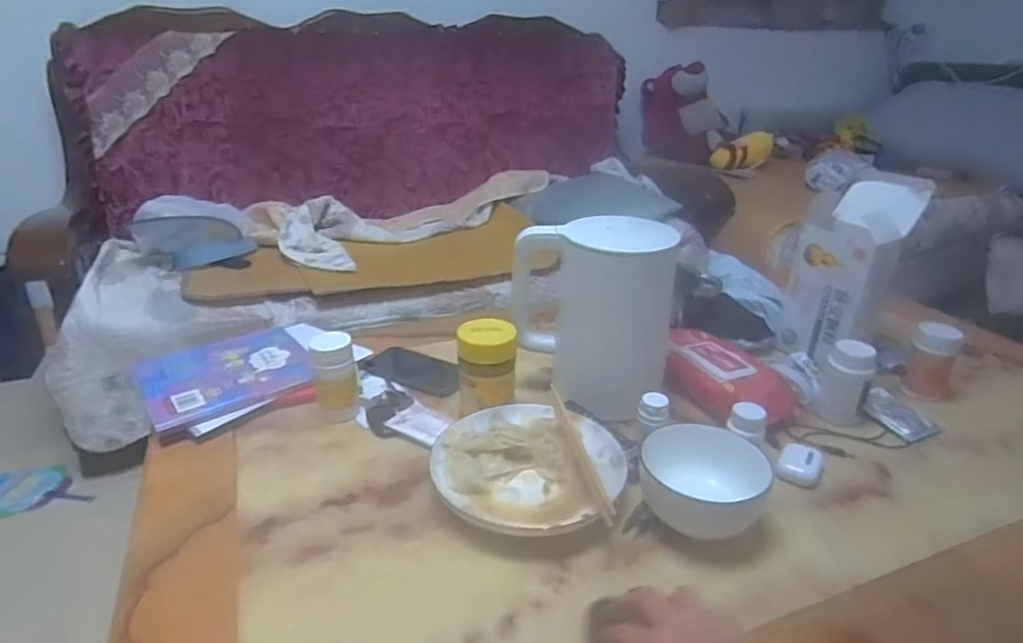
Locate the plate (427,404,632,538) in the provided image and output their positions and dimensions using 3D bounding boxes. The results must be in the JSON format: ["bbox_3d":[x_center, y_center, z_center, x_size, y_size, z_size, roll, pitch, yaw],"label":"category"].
[{"bbox_3d":[0.019,0.155,0.664,0.196,0.044,0.202,1,25,0],"label":"plate"}]

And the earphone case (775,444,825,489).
[{"bbox_3d":[0.328,0.163,0.701,0.045,0.030,0.039,14,28,27],"label":"earphone case"}]

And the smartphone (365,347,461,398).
[{"bbox_3d":[-0.134,0.070,0.883,0.150,0.014,0.069,13,28,26],"label":"smartphone"}]

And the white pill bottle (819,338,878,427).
[{"bbox_3d":[0.431,0.078,0.796,0.052,0.098,0.048,10,26,19],"label":"white pill bottle"}]

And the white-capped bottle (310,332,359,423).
[{"bbox_3d":[-0.216,0.069,0.760,0.050,0.105,0.046,-7,26,-16],"label":"white-capped bottle"}]

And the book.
[{"bbox_3d":[-0.380,0.067,0.826,0.200,0.013,0.192,-14,28,-29],"label":"book"}]

